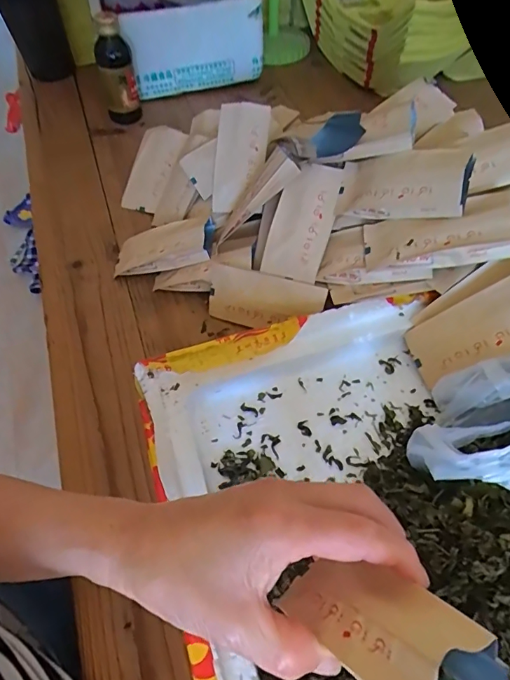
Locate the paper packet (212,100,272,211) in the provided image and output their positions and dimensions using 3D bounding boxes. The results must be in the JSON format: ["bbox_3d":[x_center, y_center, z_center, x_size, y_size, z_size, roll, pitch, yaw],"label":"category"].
[{"bbox_3d":[-0.018,-0.189,0.462,0.057,0.010,0.113,14,92,12],"label":"paper packet"}]

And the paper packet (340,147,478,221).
[{"bbox_3d":[0.120,-0.130,0.374,0.106,0.016,0.054,9,91,40],"label":"paper packet"}]

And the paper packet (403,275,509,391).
[{"bbox_3d":[0.170,-0.007,0.337,0.012,0.108,0.053,8,56,-43],"label":"paper packet"}]

